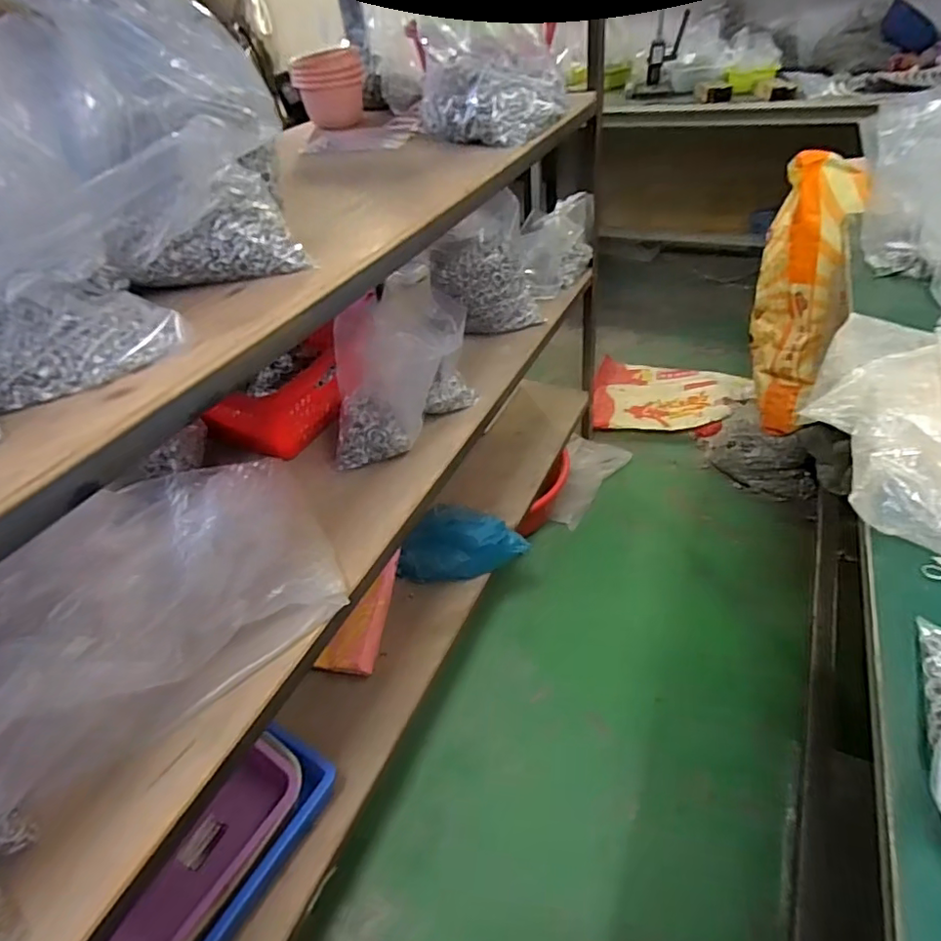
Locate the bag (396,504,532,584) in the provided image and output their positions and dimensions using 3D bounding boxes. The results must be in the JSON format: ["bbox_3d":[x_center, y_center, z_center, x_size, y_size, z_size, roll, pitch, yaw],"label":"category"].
[{"bbox_3d":[-0.019,0.155,1.215,0.277,0.127,0.095,-7,41,1],"label":"bag"}]

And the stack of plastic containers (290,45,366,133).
[{"bbox_3d":[-0.284,-0.787,1.174,0.130,0.133,0.109,-9,41,-1],"label":"stack of plastic containers"}]

